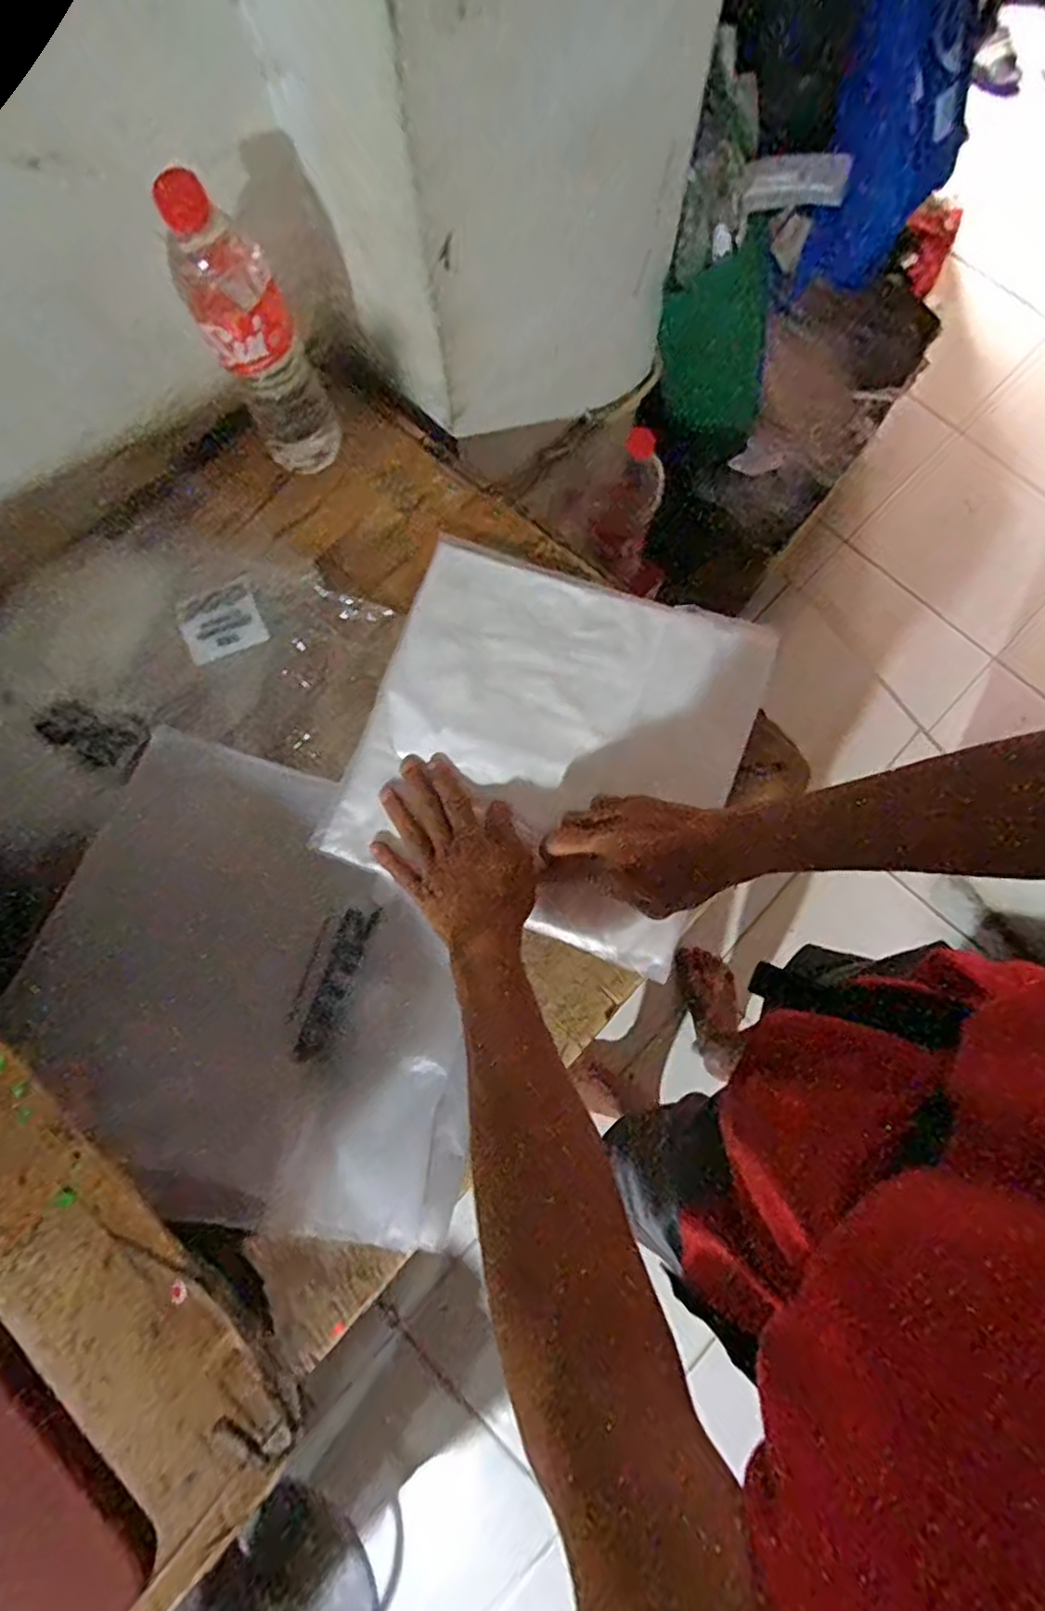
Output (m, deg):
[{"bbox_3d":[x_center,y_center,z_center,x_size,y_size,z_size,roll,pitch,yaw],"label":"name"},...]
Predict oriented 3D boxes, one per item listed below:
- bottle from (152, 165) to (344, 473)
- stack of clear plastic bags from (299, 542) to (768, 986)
[{"bbox_3d":[-0.192,-0.334,0.518,0.064,0.227,0.057,-18,78,-3],"label":"bottle"},{"bbox_3d":[0.026,-0.056,0.560,0.291,0.027,0.294,20,79,5],"label":"stack of clear plastic bags"}]

